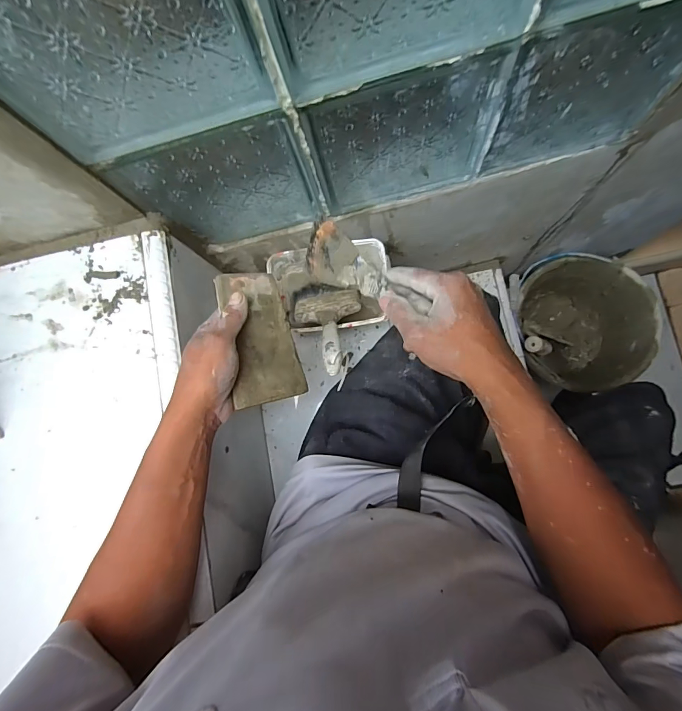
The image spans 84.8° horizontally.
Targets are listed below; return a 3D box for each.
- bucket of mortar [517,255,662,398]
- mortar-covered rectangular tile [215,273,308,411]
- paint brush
[{"bbox_3d":[0.536,-0.067,0.880,0.270,0.247,0.291,-1,84,7],"label":"bucket of mortar"},{"bbox_3d":[-0.085,-0.020,0.395,0.076,0.006,0.138,-10,84,-36],"label":"mortar-covered rectangular tile"},{"bbox_3d":[-0.015,-0.045,0.518,0.096,0.023,0.200,-17,39,5],"label":"paint brush"}]

